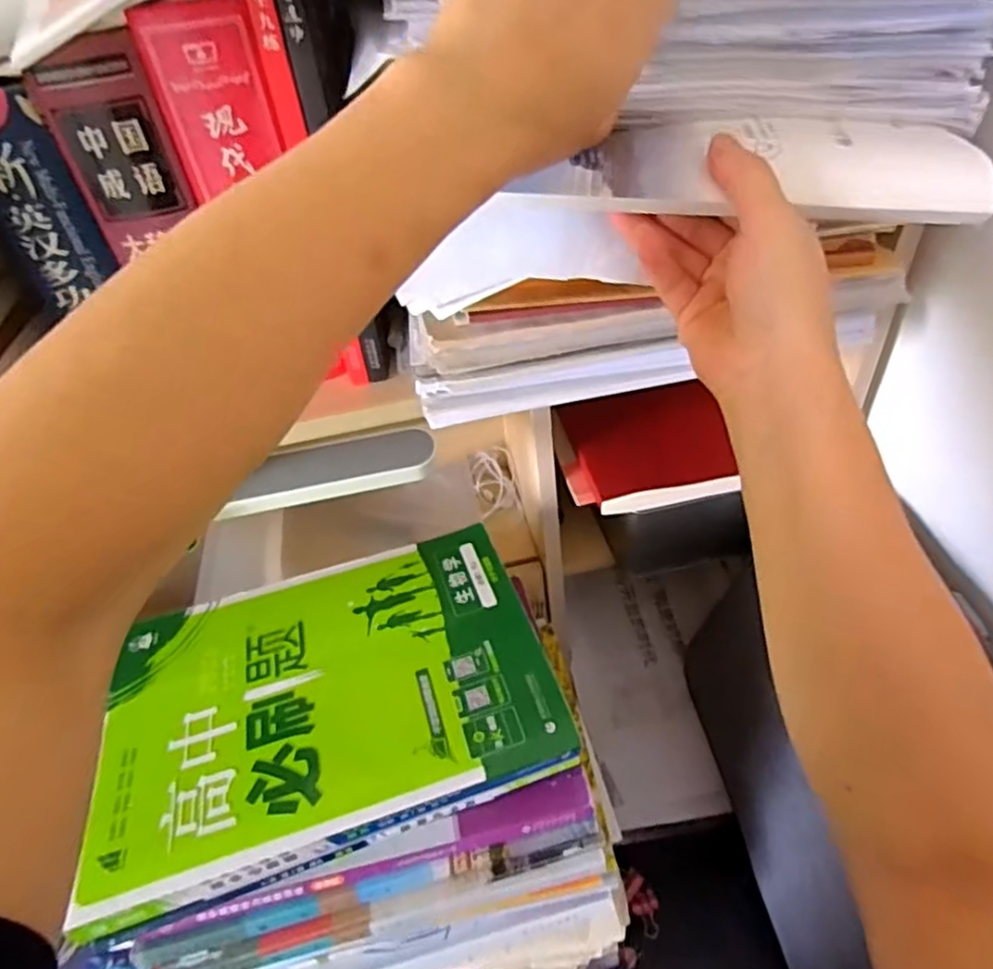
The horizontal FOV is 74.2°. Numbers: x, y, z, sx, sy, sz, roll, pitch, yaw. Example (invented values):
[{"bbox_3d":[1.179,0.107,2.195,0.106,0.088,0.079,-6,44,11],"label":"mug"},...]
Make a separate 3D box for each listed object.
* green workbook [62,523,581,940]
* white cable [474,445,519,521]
[{"bbox_3d":[-0.114,0.131,0.441,0.277,0.022,0.203,-16,45,-9],"label":"green workbook"},{"bbox_3d":[-0.001,-0.004,0.692,0.049,0.036,0.090,-4,44,3],"label":"white cable"}]

